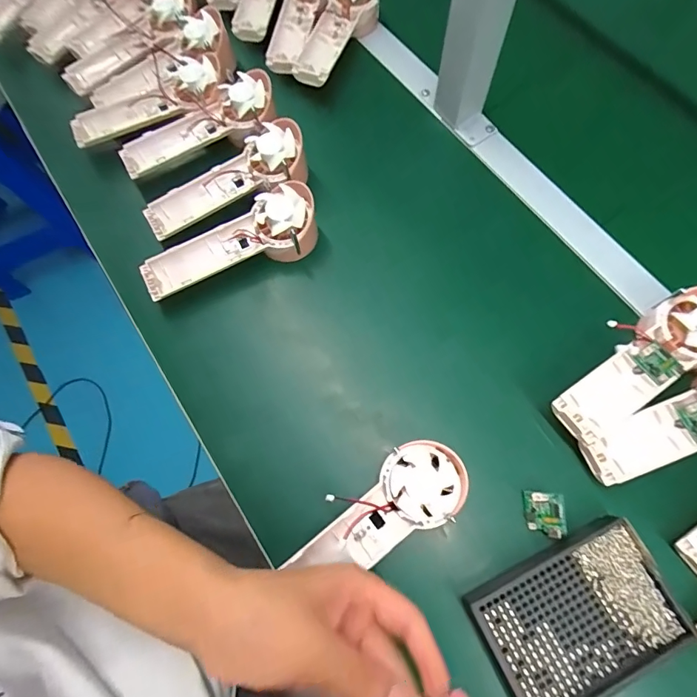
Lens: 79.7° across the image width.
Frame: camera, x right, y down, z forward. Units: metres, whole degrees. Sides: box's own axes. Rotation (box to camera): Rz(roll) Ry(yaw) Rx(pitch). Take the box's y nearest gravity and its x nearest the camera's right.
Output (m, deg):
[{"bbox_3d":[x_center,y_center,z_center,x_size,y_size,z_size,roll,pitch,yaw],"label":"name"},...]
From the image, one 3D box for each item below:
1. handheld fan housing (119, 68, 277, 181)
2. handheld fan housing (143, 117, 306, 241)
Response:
[{"bbox_3d":[-0.159,-0.235,0.448,0.173,0.034,0.068,-26,72,-6],"label":"handheld fan housing"},{"bbox_3d":[-0.123,-0.167,0.433,0.176,0.050,0.058,-31,73,-8],"label":"handheld fan housing"}]

